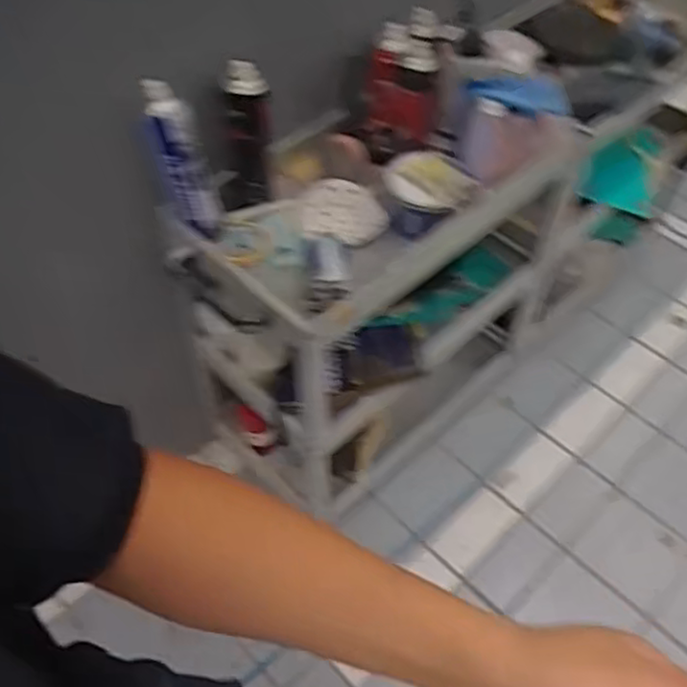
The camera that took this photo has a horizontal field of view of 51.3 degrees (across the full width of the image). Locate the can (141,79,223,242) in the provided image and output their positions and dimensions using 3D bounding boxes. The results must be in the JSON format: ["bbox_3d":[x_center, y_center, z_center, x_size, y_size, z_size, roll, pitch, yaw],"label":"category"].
[{"bbox_3d":[-0.223,-0.243,1.004,0.076,0.250,0.057,-11,53,-10],"label":"can"}]

